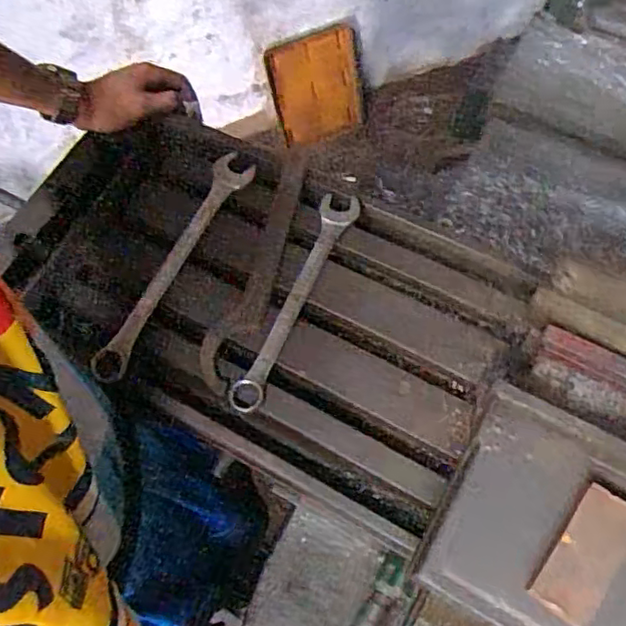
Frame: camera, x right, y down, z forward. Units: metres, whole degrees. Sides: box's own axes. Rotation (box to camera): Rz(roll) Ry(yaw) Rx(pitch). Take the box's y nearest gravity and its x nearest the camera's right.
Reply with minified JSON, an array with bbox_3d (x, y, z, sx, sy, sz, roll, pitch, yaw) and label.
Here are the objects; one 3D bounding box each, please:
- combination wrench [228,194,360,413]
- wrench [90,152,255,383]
[{"bbox_3d":[-0.014,-0.013,0.565,0.036,0.007,0.220,20,69,11],"label":"combination wrench"},{"bbox_3d":[-0.126,-0.047,0.577,0.037,0.013,0.245,24,70,13],"label":"wrench"}]

